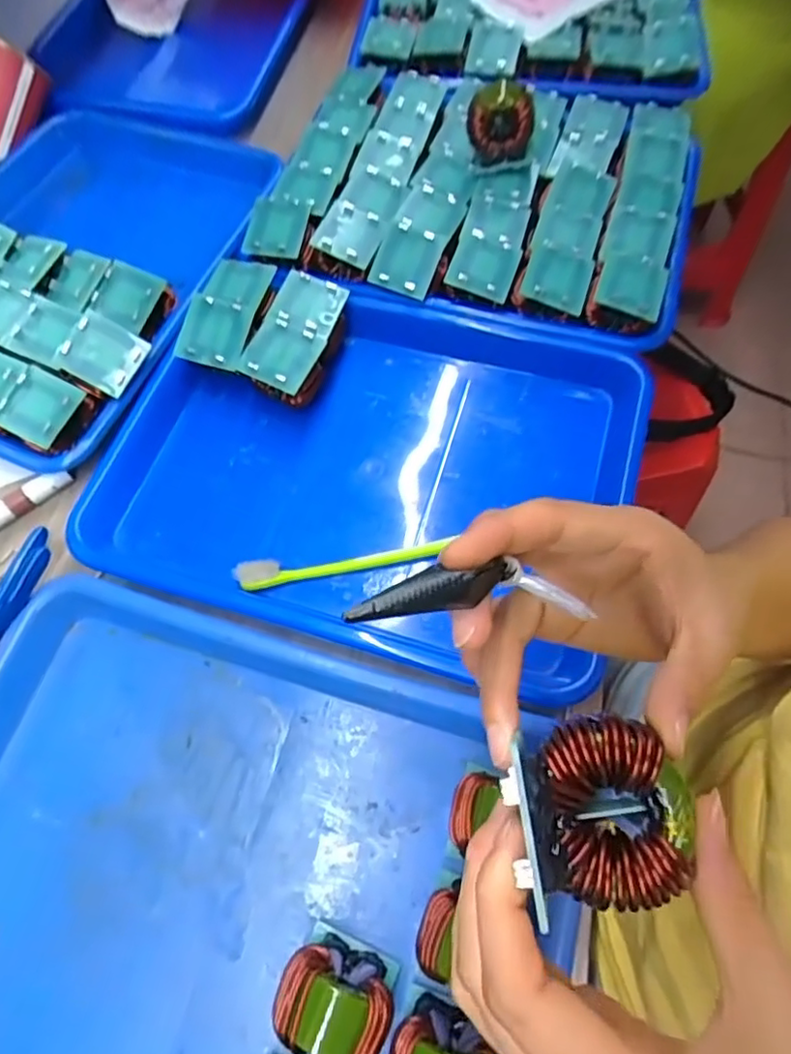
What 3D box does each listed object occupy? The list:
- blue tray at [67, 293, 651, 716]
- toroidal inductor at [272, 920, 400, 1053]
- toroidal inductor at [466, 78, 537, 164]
[{"bbox_3d":[-0.020,-0.044,0.404,0.318,0.034,0.251,16,67,9],"label":"blue tray"},{"bbox_3d":[-0.026,0.209,0.272,0.049,0.048,0.036,22,67,11],"label":"toroidal inductor"},{"bbox_3d":[0.077,-0.296,0.447,0.047,0.042,0.027,8,65,6],"label":"toroidal inductor"}]

